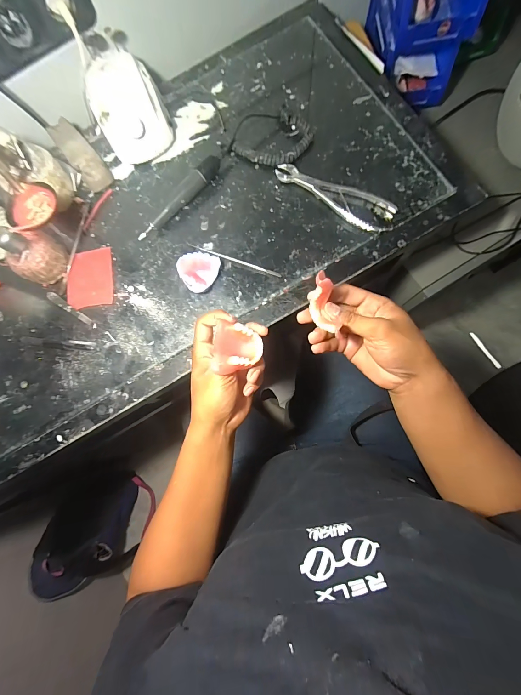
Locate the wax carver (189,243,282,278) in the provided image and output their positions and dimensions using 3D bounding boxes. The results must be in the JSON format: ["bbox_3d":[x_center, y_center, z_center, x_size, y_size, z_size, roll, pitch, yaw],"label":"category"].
[{"bbox_3d":[-0.043,-0.138,0.447,0.158,0.009,0.008,20,83,7],"label":"wax carver"}]

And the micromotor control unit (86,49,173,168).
[{"bbox_3d":[-0.213,-0.388,0.467,0.117,0.079,0.137,-25,80,0],"label":"micromotor control unit"}]

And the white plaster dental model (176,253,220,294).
[{"bbox_3d":[-0.097,-0.117,0.440,0.056,0.028,0.061,26,84,8],"label":"white plaster dental model"}]

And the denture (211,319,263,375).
[{"bbox_3d":[-0.027,0.001,0.328,0.054,0.023,0.054,0,69,-20],"label":"denture"}]

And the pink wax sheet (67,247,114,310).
[{"bbox_3d":[-0.279,-0.114,0.467,0.074,0.004,0.097,-10,79,1],"label":"pink wax sheet"}]

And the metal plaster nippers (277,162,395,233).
[{"bbox_3d":[0.113,-0.242,0.452,0.197,0.014,0.058,30,84,8],"label":"metal plaster nippers"}]

